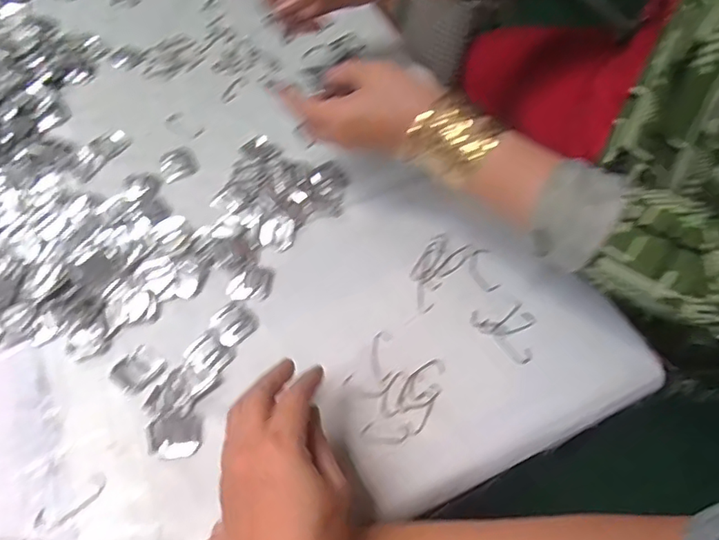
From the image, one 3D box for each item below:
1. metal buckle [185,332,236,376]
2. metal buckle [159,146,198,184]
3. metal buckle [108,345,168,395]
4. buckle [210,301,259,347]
[{"bbox_3d":[-0.125,0.069,0.444,0.037,0.004,0.031,33,66,19],"label":"metal buckle"},{"bbox_3d":[-0.186,-0.109,0.555,0.036,0.004,0.040,-26,62,-12],"label":"metal buckle"},{"bbox_3d":[-0.178,0.081,0.439,0.034,0.005,0.037,34,66,20],"label":"metal buckle"},{"bbox_3d":[-0.106,0.045,0.460,0.034,0.004,0.036,-37,65,-18],"label":"buckle"}]

